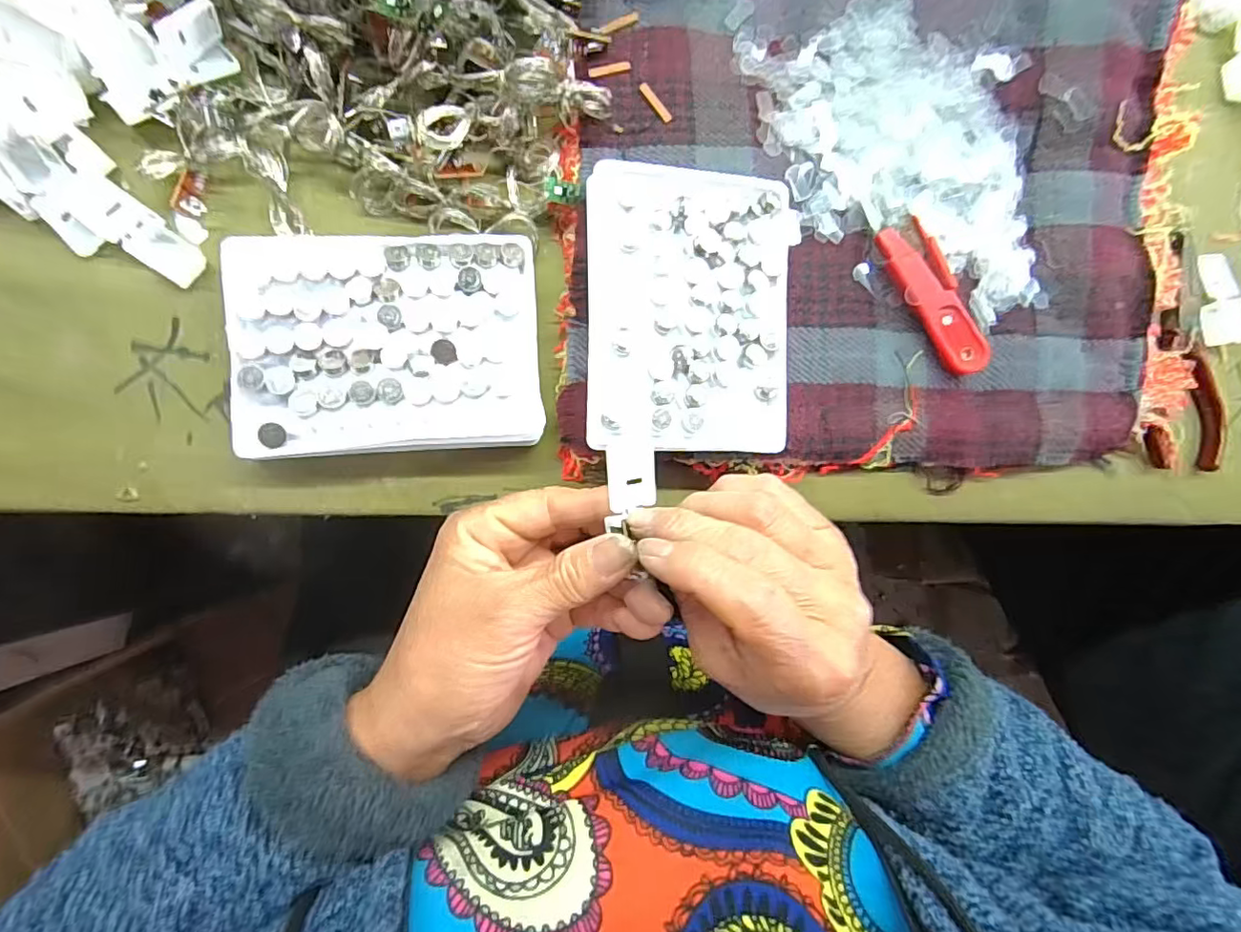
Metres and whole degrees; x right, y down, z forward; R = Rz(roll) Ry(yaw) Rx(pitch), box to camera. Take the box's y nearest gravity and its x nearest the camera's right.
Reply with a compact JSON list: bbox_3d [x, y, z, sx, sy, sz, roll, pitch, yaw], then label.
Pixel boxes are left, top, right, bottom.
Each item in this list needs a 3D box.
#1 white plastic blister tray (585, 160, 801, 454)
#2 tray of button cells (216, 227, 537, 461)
[{"bbox_3d":[0.032,-0.073,0.271,0.095,0.023,0.131,1,89,-8],"label":"white plastic blister tray"},{"bbox_3d":[-0.101,-0.054,0.255,0.126,0.024,0.095,-4,90,-8],"label":"tray of button cells"}]

